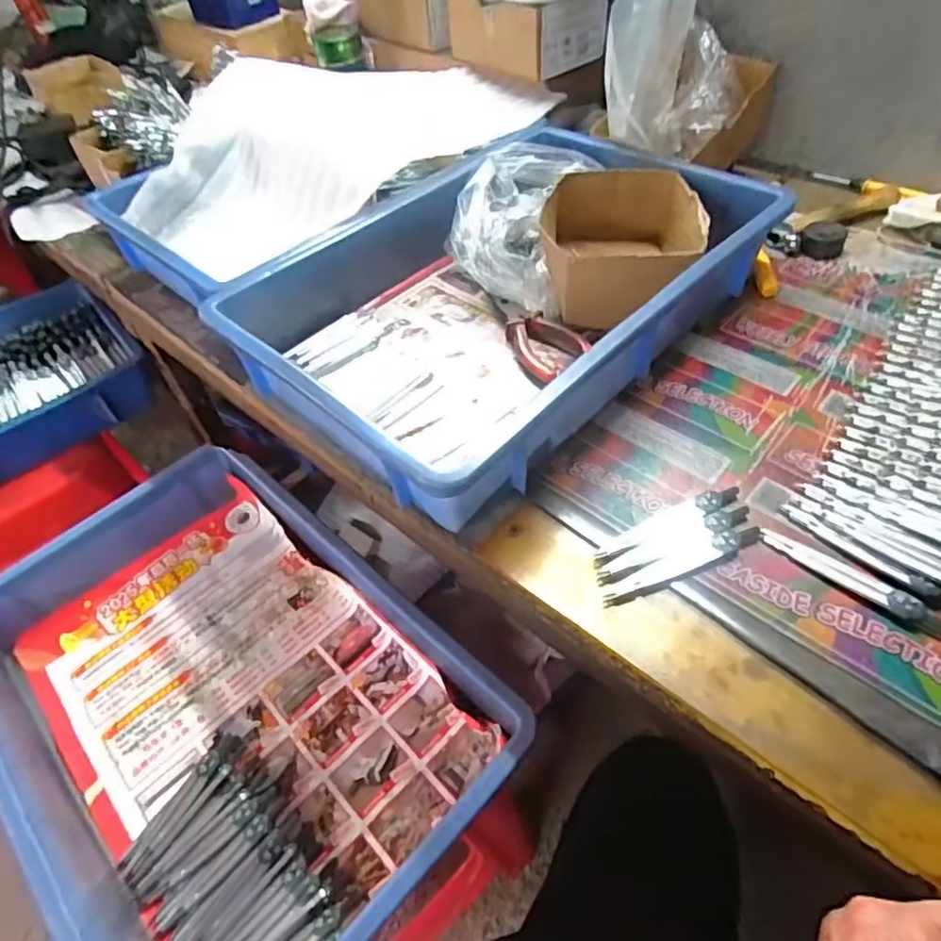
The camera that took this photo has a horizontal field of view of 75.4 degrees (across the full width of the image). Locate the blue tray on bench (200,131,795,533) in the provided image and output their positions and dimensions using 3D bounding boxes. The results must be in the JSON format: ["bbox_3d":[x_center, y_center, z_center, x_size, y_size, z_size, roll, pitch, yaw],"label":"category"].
[{"bbox_3d":[0.033,-0.170,0.529,0.296,0.064,0.435,35,60,30],"label":"blue tray on bench"}]

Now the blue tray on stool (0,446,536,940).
[{"bbox_3d":[-0.203,0.175,0.487,0.437,0.081,0.285,34,60,30],"label":"blue tray on stool"}]

